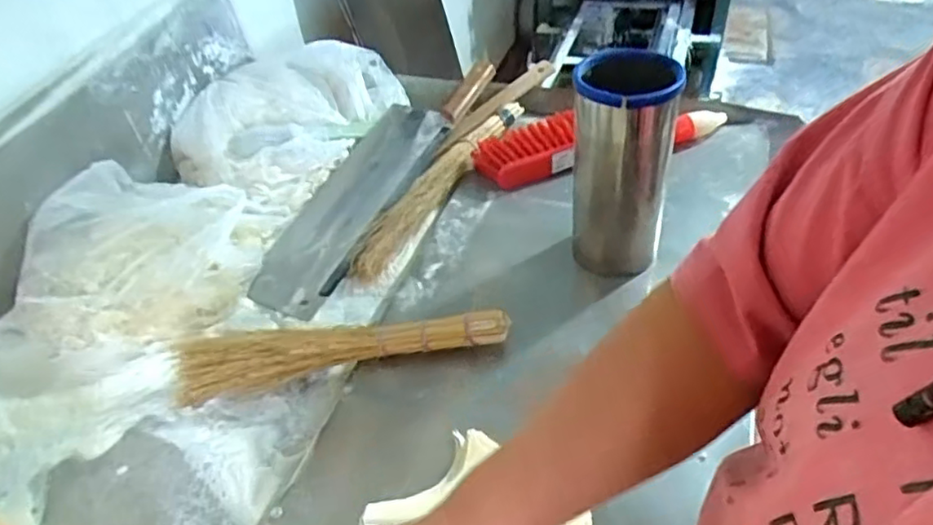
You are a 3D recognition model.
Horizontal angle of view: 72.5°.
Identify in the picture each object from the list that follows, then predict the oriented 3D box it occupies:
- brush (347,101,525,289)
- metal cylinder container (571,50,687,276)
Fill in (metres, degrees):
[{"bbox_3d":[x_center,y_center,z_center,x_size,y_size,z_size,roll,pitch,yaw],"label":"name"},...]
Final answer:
[{"bbox_3d":[-0.038,-0.100,0.768,0.043,0.030,0.322,24,53,27],"label":"brush"},{"bbox_3d":[0.143,-0.099,0.599,0.083,0.196,0.093,-1,46,6],"label":"metal cylinder container"}]

